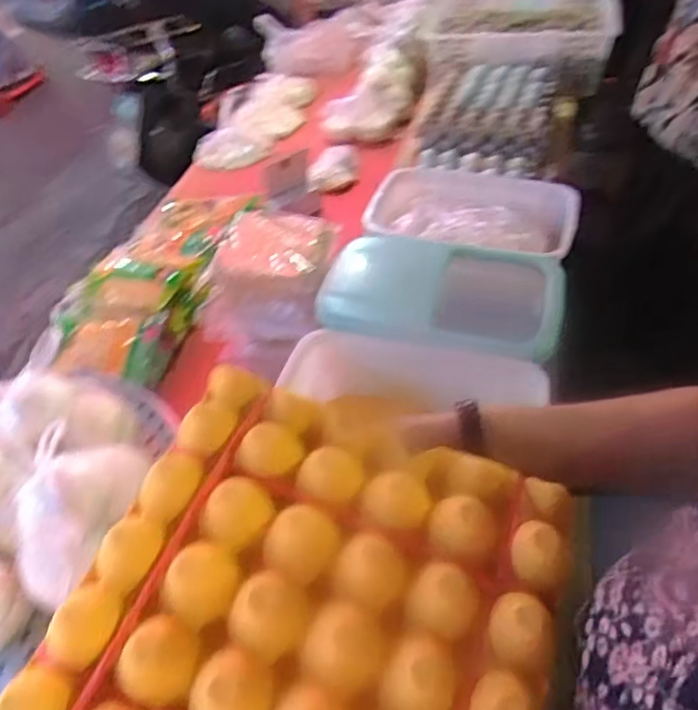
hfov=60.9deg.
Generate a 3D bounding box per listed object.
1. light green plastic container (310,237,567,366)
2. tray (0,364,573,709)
[{"bbox_3d":[0.141,-0.104,0.873,0.333,0.052,0.208,6,50,10],"label":"light green plastic container"},{"bbox_3d":[-0.022,0.162,0.371,0.277,0.051,0.299,14,51,16],"label":"tray"}]

